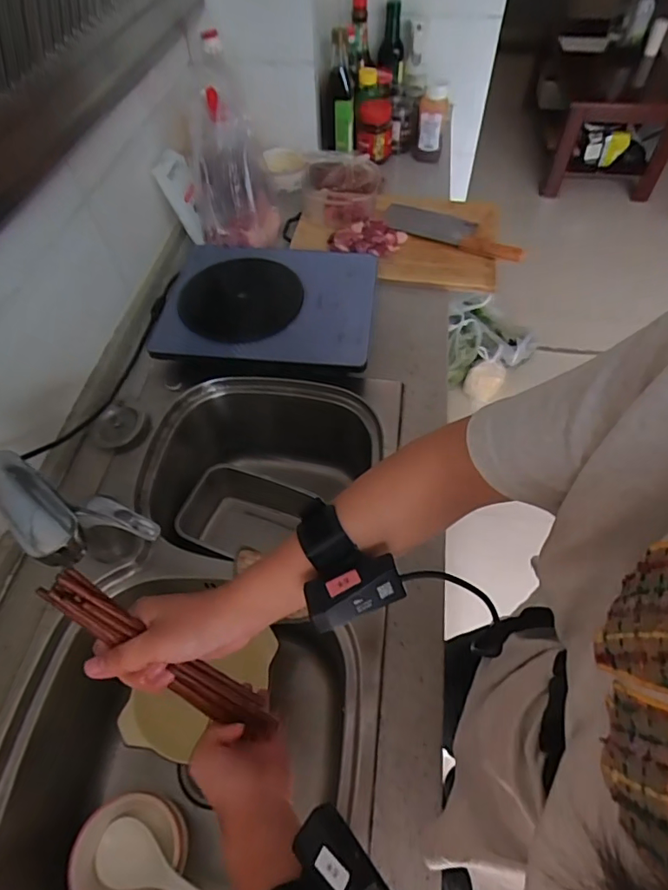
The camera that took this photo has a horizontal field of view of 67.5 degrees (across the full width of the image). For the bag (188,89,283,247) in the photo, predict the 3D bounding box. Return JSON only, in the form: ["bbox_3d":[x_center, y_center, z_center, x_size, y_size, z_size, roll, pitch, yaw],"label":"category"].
[{"bbox_3d":[-0.186,-0.493,0.916,0.150,0.231,0.162,-8,56,-4],"label":"bag"}]

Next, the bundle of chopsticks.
[{"bbox_3d":[-0.126,0.180,0.401,0.022,0.254,0.031,3,50,40],"label":"bundle of chopsticks"}]

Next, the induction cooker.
[{"bbox_3d":[-0.115,-0.244,0.851,0.363,0.052,0.280,3,55,3],"label":"induction cooker"}]

